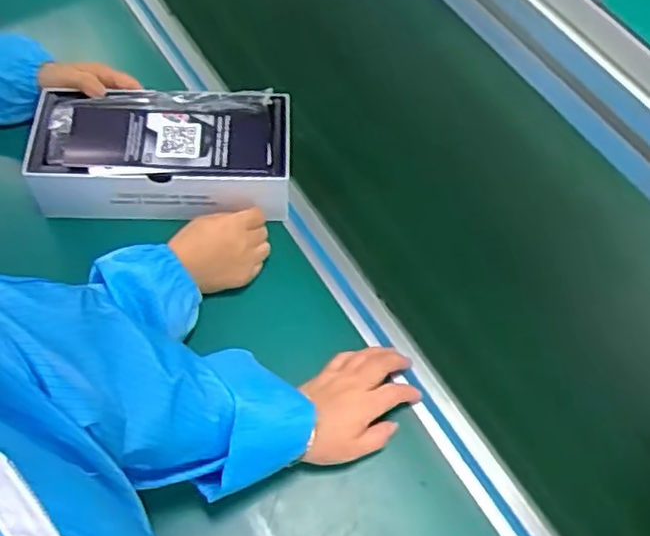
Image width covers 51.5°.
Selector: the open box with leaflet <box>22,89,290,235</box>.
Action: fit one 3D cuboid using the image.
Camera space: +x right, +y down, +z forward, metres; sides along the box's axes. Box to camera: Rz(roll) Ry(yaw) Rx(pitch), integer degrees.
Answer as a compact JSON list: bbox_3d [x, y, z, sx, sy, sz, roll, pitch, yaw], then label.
[{"bbox_3d":[-0.169,-0.114,0.707,0.255,0.090,0.111,-3,56,-7],"label":"open box with leaflet"}]

